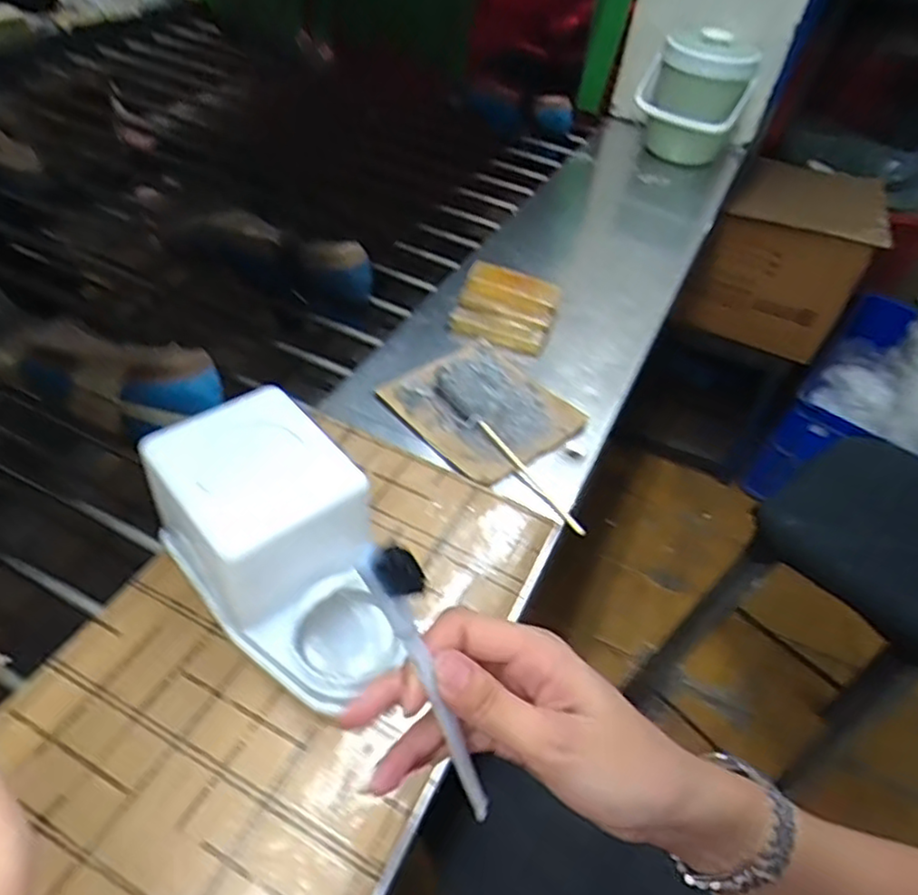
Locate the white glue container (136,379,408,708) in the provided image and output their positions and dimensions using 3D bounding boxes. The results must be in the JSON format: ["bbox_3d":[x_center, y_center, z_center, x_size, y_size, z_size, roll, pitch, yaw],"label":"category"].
[{"bbox_3d":[-0.104,0.066,0.416,0.103,0.108,0.178,-33,58,-31],"label":"white glue container"}]

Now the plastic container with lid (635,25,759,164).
[{"bbox_3d":[0.355,-0.530,1.021,0.151,0.177,0.112,18,46,10],"label":"plastic container with lid"}]

